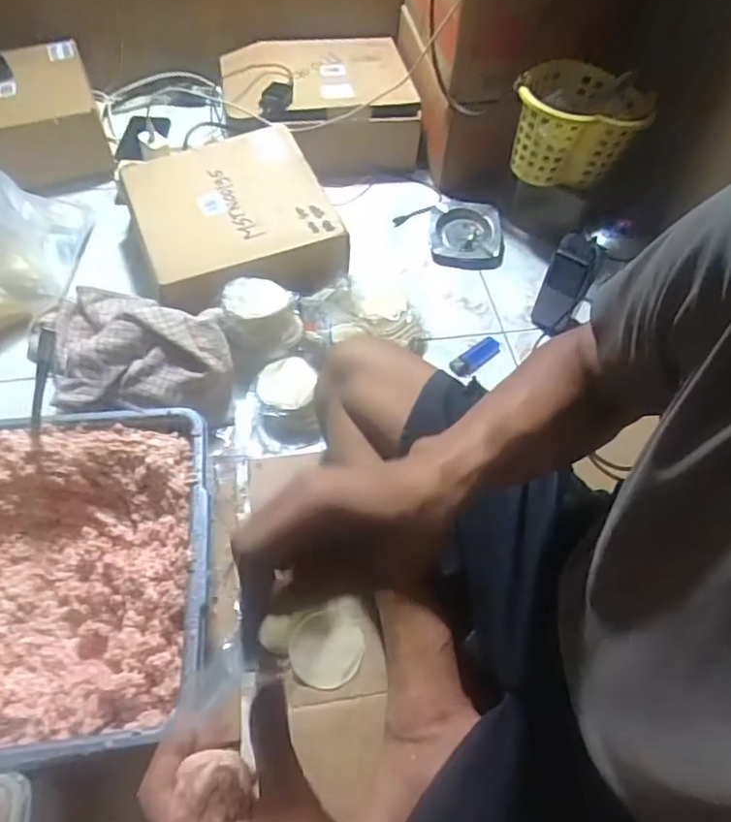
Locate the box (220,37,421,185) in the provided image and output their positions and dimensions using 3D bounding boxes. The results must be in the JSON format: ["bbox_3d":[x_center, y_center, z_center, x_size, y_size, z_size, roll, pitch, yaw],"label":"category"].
[{"bbox_3d":[-0.079,-0.540,1.072,0.325,0.125,0.292,-12,57,-11],"label":"box"}]

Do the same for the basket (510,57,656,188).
[{"bbox_3d":[0.306,-0.418,0.879,0.188,0.111,0.158,10,55,3],"label":"basket"}]

